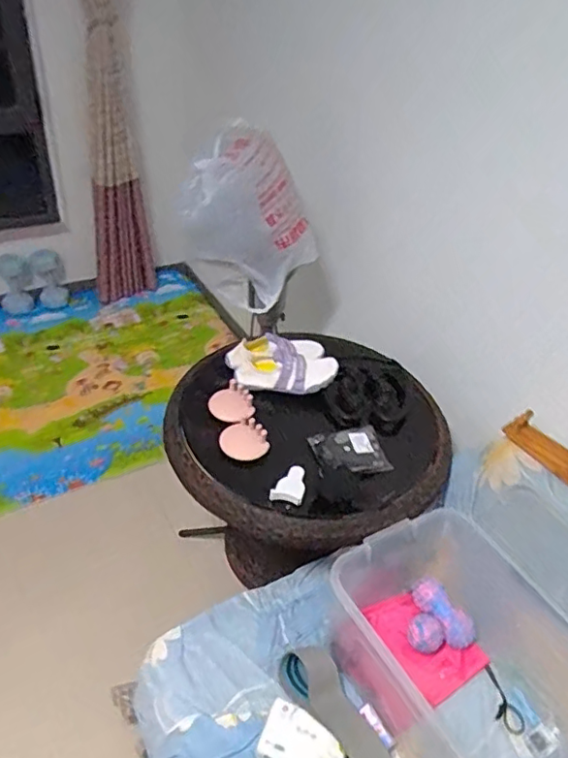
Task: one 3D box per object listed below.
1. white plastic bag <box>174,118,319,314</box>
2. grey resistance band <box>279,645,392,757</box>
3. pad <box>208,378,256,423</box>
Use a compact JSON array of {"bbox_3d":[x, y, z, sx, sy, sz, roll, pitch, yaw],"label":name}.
[{"bbox_3d":[-0.102,-0.408,1.468,0.335,0.380,0.231,-4,40,-14],"label":"white plastic bag"},{"bbox_3d":[0.103,0.596,0.958,0.091,0.061,0.312,-20,46,-29],"label":"grey resistance band"},{"bbox_3d":[-0.118,0.057,1.295,0.096,0.015,0.106,-39,59,-19],"label":"pad"}]

